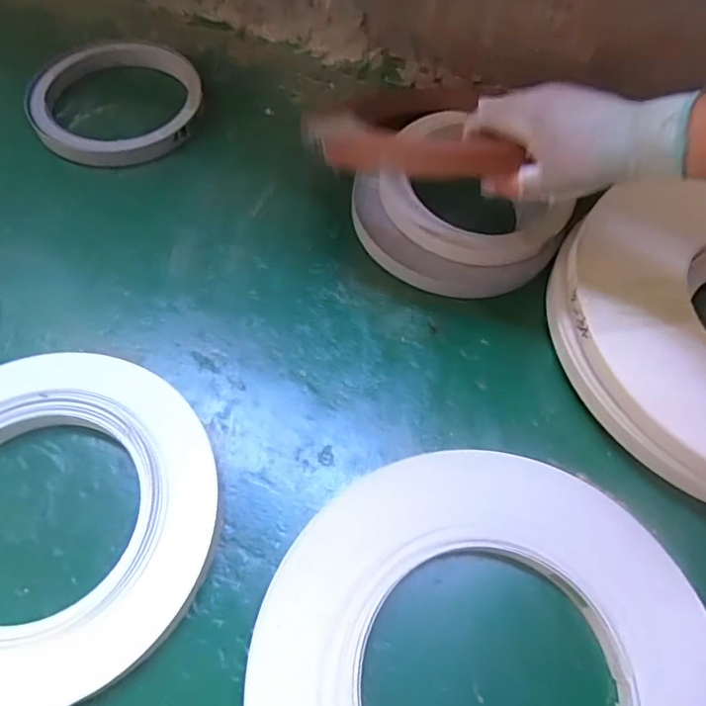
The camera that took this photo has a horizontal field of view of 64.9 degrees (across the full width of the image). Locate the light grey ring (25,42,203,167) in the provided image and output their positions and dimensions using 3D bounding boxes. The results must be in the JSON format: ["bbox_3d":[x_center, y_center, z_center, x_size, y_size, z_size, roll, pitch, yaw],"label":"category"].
[{"bbox_3d":[-0.295,-0.323,0.701,0.199,0.026,0.207,1,61,-2],"label":"light grey ring"}]

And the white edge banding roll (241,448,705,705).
[{"bbox_3d":[0.100,0.245,0.406,0.343,0.023,0.340,1,61,-2],"label":"white edge banding roll"}]

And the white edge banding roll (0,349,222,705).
[{"bbox_3d":[-0.254,0.130,0.451,0.276,0.034,0.274,20,62,8],"label":"white edge banding roll"}]

